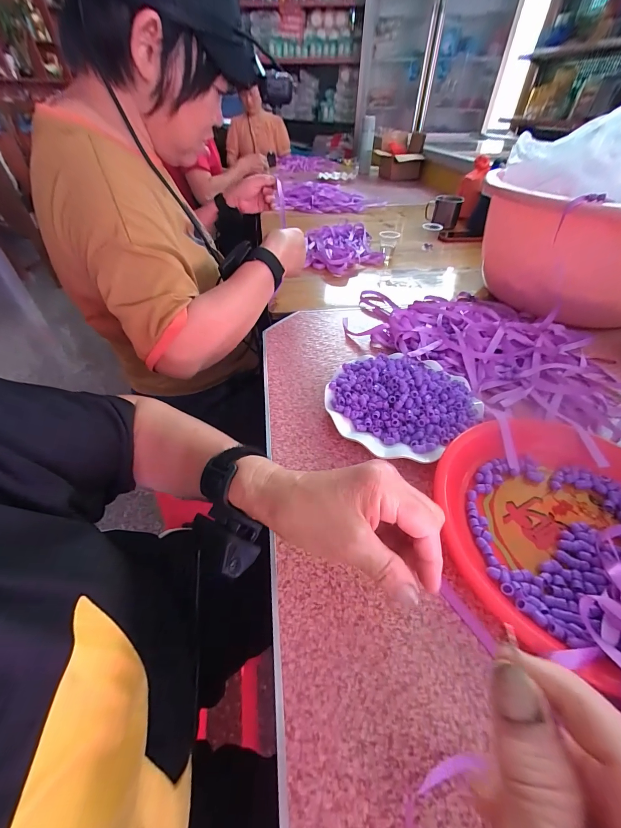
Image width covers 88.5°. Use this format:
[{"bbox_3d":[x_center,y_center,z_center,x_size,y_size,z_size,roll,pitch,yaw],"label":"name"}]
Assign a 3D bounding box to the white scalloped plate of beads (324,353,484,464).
[{"bbox_3d":[0.108,-0.015,0.392,0.165,0.037,0.158,0,43,0],"label":"white scalloped plate of beads"}]

